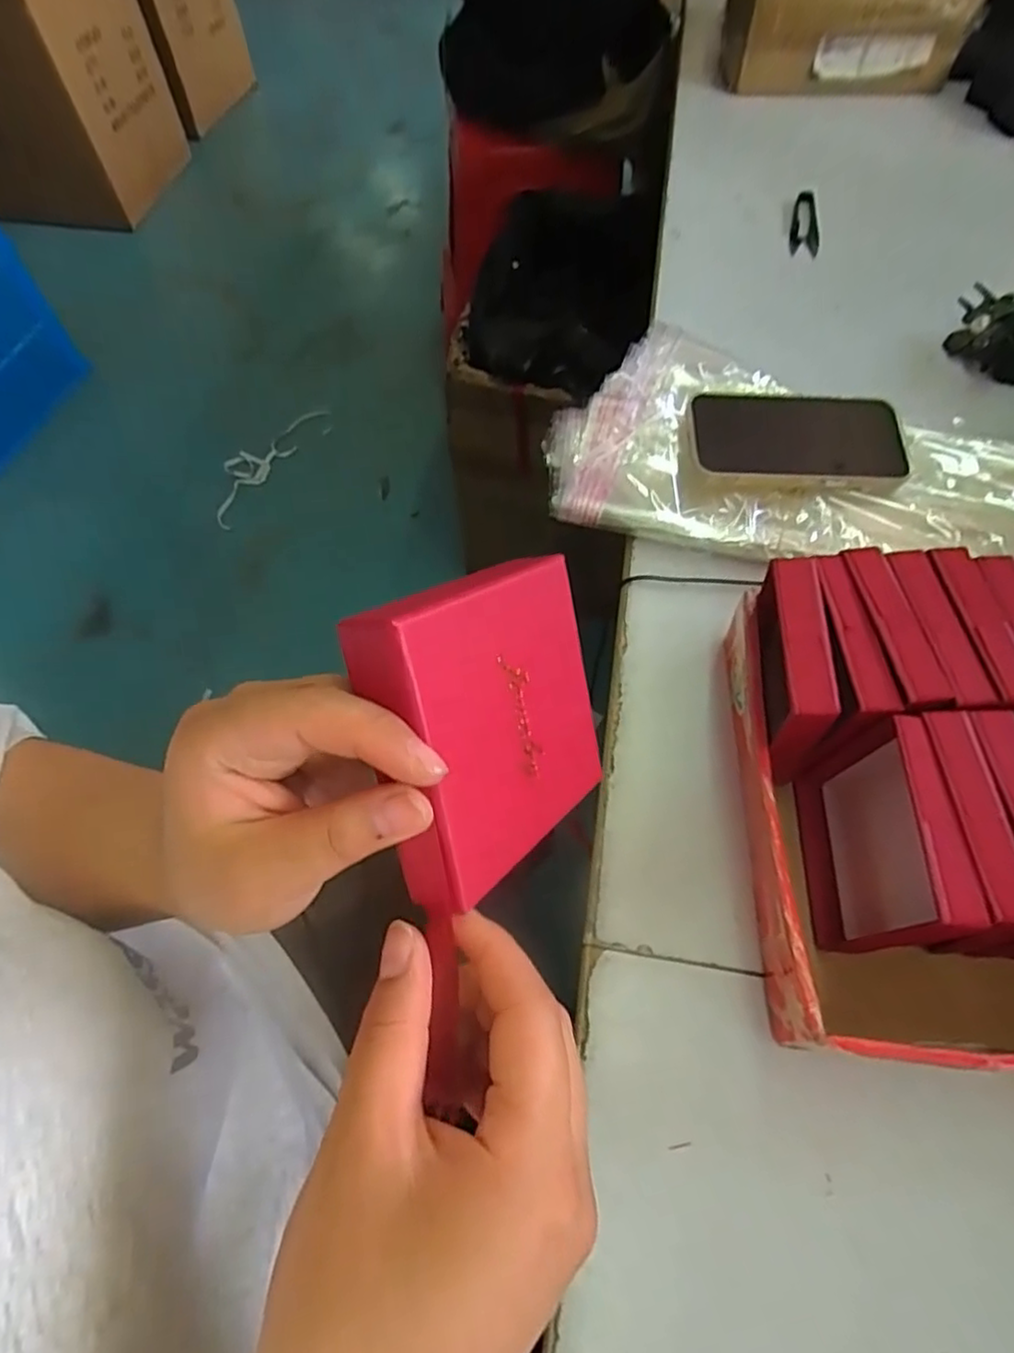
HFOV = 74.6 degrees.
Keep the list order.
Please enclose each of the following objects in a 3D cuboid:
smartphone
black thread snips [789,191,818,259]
[{"bbox_3d":[0.200,-0.163,0.460,0.147,0.013,0.079,4,64,-2],"label":"smartphone"},{"bbox_3d":[0.296,-0.445,0.656,0.029,0.012,0.095,14,62,9],"label":"black thread snips"}]

